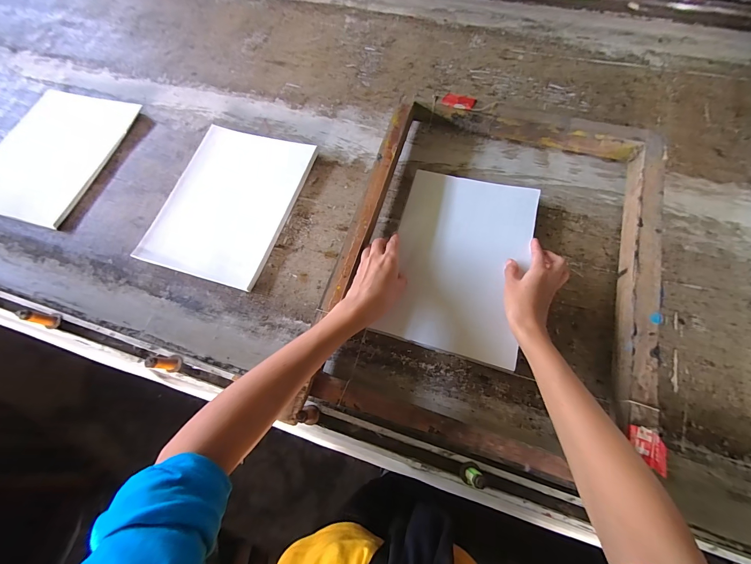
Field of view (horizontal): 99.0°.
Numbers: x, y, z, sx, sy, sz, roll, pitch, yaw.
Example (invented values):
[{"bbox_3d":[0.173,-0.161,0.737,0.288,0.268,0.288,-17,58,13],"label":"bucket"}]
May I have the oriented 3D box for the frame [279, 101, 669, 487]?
[{"bbox_3d":[0.161,-0.028,0.442,0.393,0.059,0.505,16,71,9],"label":"frame"}]

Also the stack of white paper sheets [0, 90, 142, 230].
[{"bbox_3d":[-0.591,-0.235,0.582,0.225,0.013,0.269,14,71,8],"label":"stack of white paper sheets"}]

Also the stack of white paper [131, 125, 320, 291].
[{"bbox_3d":[-0.239,-0.133,0.528,0.198,0.020,0.267,16,71,9],"label":"stack of white paper"}]

